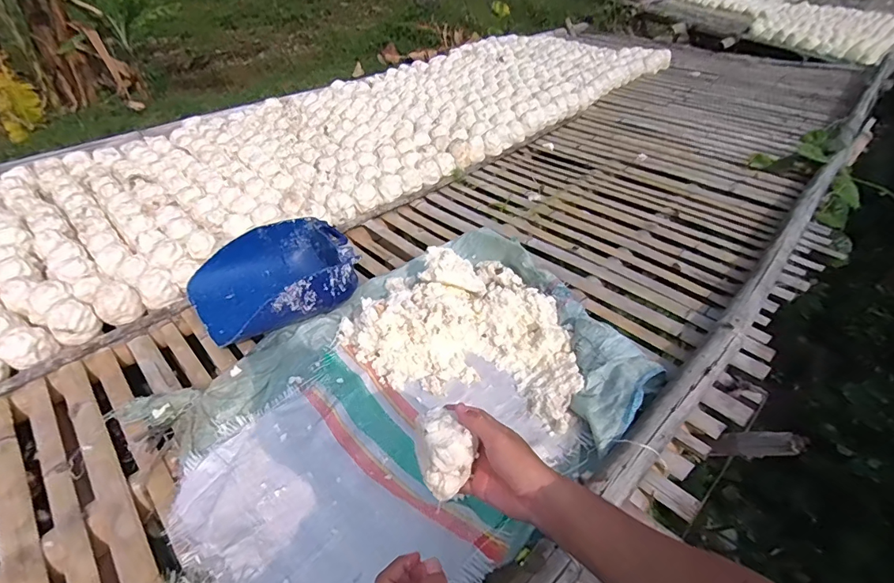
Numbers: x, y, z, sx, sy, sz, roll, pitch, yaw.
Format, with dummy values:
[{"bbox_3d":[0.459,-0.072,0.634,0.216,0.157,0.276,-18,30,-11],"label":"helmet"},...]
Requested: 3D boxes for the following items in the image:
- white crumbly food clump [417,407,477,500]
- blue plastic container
[{"bbox_3d":[-0.003,0.180,0.520,0.059,0.039,0.096,-5,43,-9],"label":"white crumbly food clump"},{"bbox_3d":[-0.392,-0.024,1.028,0.342,0.150,0.290,-30,50,-31],"label":"blue plastic container"}]

